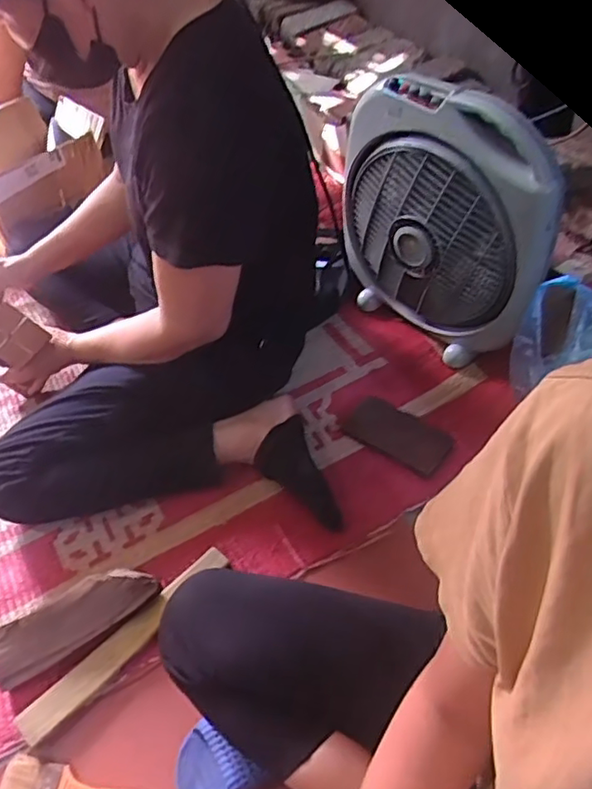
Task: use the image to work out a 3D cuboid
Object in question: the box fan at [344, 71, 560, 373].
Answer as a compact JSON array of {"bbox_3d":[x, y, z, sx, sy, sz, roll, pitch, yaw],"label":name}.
[{"bbox_3d":[0.214,-0.247,0.953,0.122,0.380,0.336,-32,55,-23],"label":"box fan"}]

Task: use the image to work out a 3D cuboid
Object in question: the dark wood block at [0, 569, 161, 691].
[{"bbox_3d":[-0.260,0.260,0.723,0.201,0.053,0.058,-25,53,-18],"label":"dark wood block"}]

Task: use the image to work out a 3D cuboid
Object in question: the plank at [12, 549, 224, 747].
[{"bbox_3d":[-0.192,0.288,0.733,0.034,0.030,0.279,34,59,28],"label":"plank"}]

